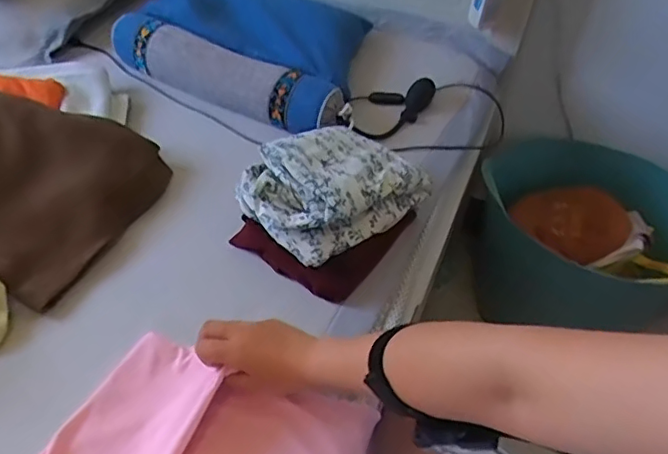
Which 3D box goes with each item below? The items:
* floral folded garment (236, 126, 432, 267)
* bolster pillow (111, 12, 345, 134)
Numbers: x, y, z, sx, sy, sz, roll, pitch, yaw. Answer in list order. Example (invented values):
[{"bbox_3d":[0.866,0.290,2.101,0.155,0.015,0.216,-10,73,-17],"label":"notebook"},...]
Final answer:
[{"bbox_3d":[0.000,-0.048,0.714,0.152,0.092,0.212,34,52,24],"label":"floral folded garment"},{"bbox_3d":[-0.177,-0.257,0.933,0.434,0.073,0.093,27,50,19],"label":"bolster pillow"}]

